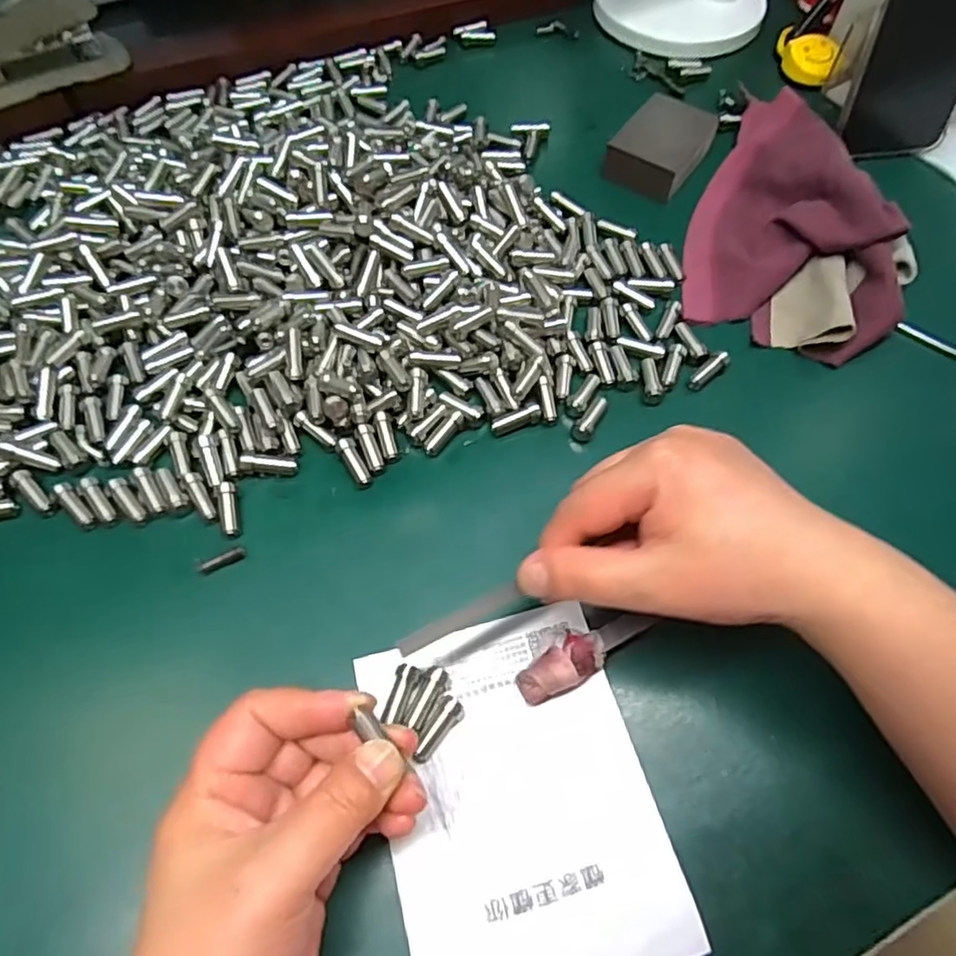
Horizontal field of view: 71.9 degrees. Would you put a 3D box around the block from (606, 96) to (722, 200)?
[{"bbox_3d":[0.127,-0.227,0.448,0.049,0.028,0.072,34,67,17],"label":"block"}]

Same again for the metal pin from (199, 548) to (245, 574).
[{"bbox_3d":[-0.121,0.039,0.312,0.021,0.004,0.005,-28,65,-15],"label":"metal pin"}]

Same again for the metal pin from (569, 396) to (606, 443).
[{"bbox_3d":[0.060,-0.033,0.351,0.011,0.007,0.027,29,65,14],"label":"metal pin"}]

